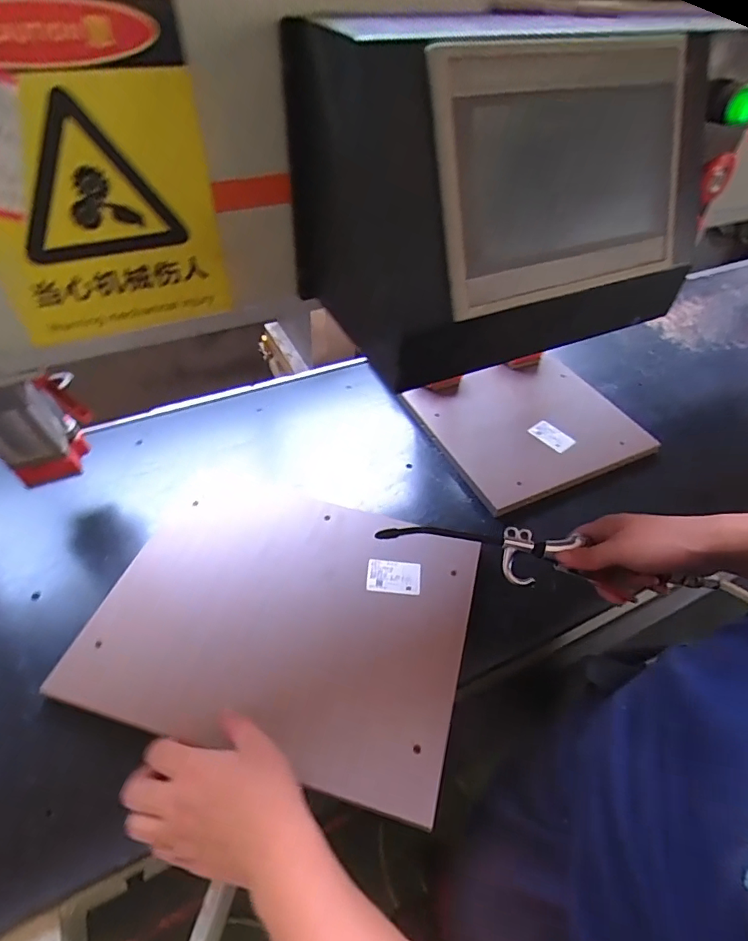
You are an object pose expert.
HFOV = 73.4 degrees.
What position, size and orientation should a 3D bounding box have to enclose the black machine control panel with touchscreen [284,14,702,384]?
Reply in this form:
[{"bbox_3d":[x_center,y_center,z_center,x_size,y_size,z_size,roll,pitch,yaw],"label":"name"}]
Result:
[{"bbox_3d":[0.123,-0.212,0.383,0.336,0.181,0.150,-18,52,-18],"label":"black machine control panel with touchscreen"}]

